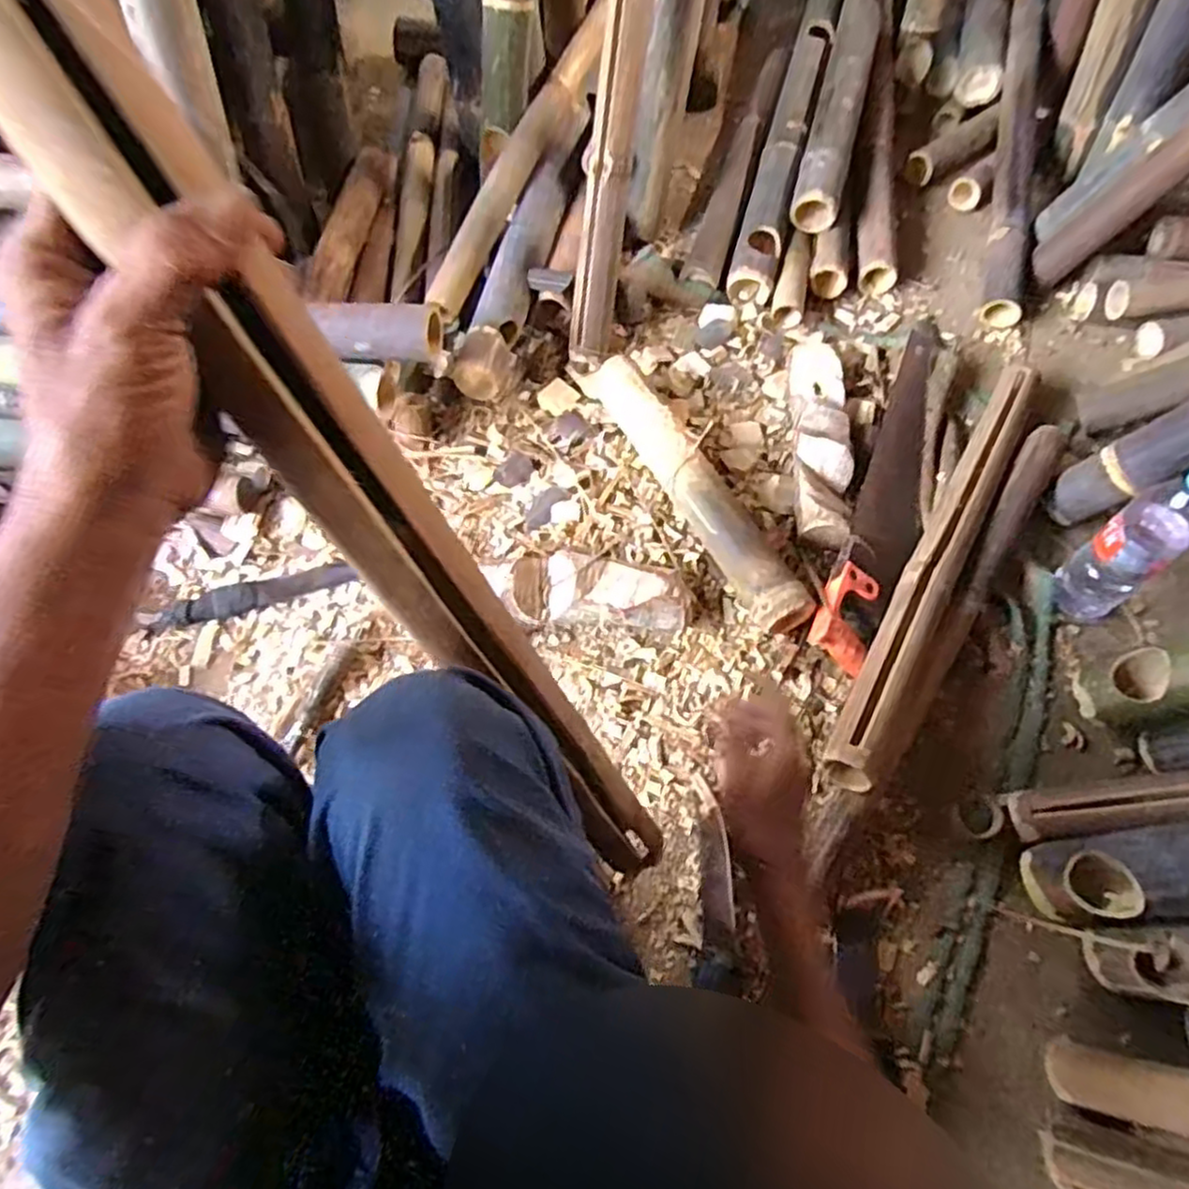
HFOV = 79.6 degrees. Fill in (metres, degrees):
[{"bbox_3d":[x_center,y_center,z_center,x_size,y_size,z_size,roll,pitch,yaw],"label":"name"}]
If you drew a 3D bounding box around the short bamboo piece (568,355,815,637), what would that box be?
[{"bbox_3d":[0.114,-0.146,0.888,0.069,0.066,0.452,-25,66,-13],"label":"short bamboo piece"}]

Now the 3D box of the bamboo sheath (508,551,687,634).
[{"bbox_3d":[0.010,-0.004,0.831,0.194,0.055,0.086,6,63,2],"label":"bamboo sheath"}]

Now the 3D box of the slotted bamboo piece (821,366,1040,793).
[{"bbox_3d":[0.409,-0.057,0.831,0.059,0.059,0.632,28,66,13],"label":"slotted bamboo piece"}]

